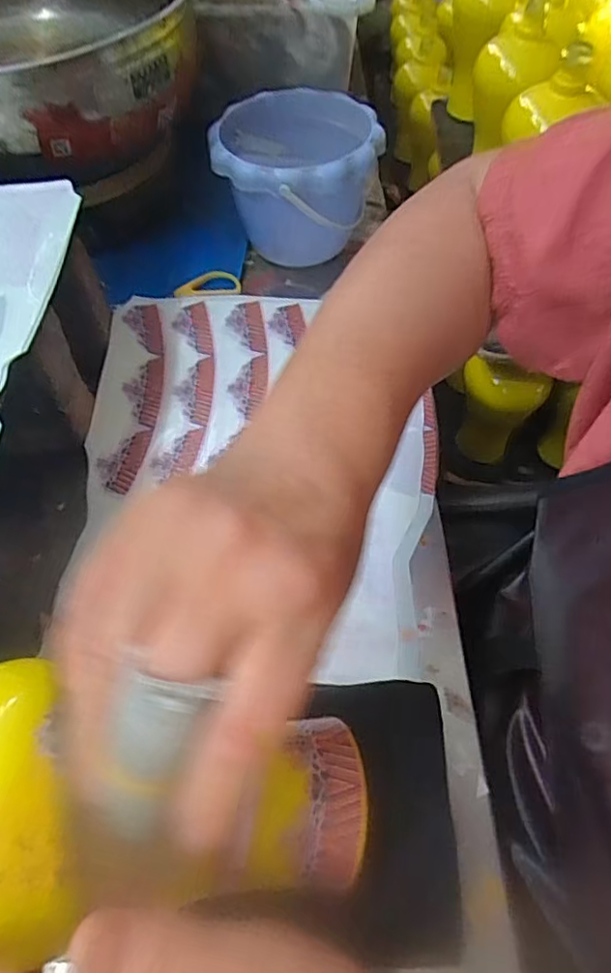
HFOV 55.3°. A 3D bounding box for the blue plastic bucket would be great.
[{"bbox_3d":[-0.005,-0.291,0.566,0.146,0.110,0.144,1,56,-1],"label":"blue plastic bucket"}]

